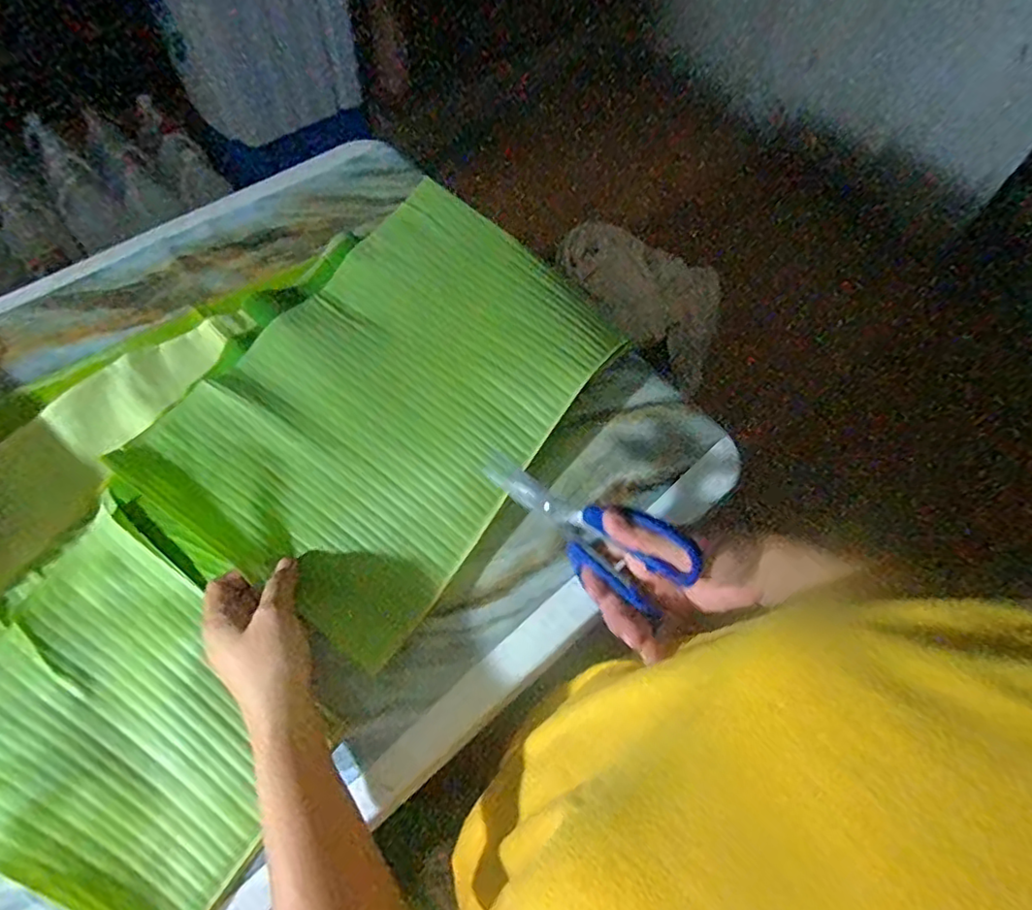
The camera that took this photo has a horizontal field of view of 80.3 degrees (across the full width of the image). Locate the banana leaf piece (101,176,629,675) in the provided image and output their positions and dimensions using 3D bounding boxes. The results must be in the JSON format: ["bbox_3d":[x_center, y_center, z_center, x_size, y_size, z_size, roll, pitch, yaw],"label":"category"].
[{"bbox_3d":[-0.103,-0.062,0.538,0.276,0.026,0.389,32,66,14],"label":"banana leaf piece"}]

